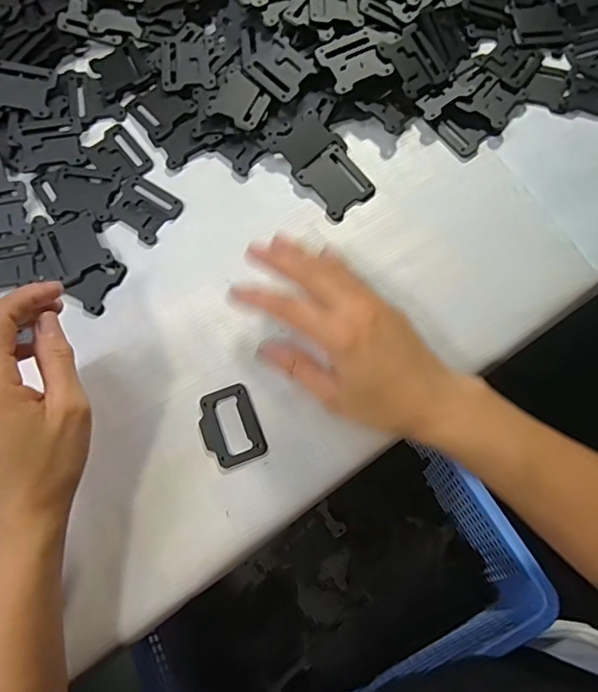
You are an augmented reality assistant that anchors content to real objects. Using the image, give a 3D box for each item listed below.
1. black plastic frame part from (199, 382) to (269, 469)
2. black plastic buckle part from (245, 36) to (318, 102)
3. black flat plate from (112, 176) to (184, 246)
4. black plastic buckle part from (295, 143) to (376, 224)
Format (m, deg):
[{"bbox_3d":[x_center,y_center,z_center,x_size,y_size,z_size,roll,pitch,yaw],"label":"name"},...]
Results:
[{"bbox_3d":[-0.047,0.054,0.347,0.039,0.004,0.052,-21,76,-6],"label":"black plastic frame part"},{"bbox_3d":[-0.016,-0.221,0.403,0.040,0.004,0.054,-45,76,-4],"label":"black plastic buckle part"},{"bbox_3d":[-0.120,-0.106,0.392,0.049,0.004,0.042,34,77,8],"label":"black flat plate"},{"bbox_3d":[0.030,-0.127,0.394,0.045,0.006,0.050,-37,78,-10],"label":"black plastic buckle part"}]

